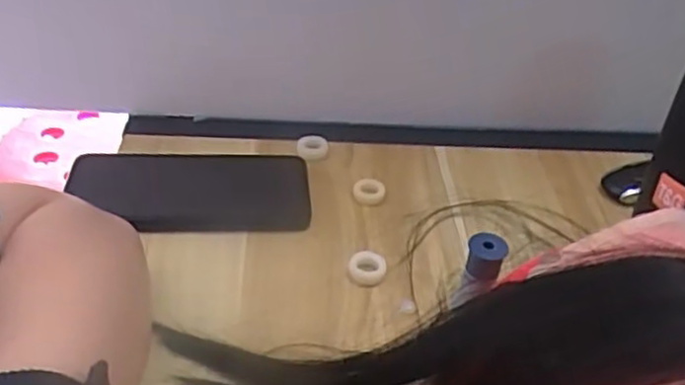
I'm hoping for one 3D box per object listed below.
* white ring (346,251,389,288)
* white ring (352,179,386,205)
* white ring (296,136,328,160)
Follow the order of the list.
[{"bbox_3d":[0.015,0.046,0.419,0.023,0.010,0.023,3,37,-2],"label":"white ring"},{"bbox_3d":[0.019,0.000,0.480,0.022,0.011,0.022,3,37,-2],"label":"white ring"},{"bbox_3d":[-0.023,-0.035,0.522,0.023,0.008,0.023,3,37,-2],"label":"white ring"}]

